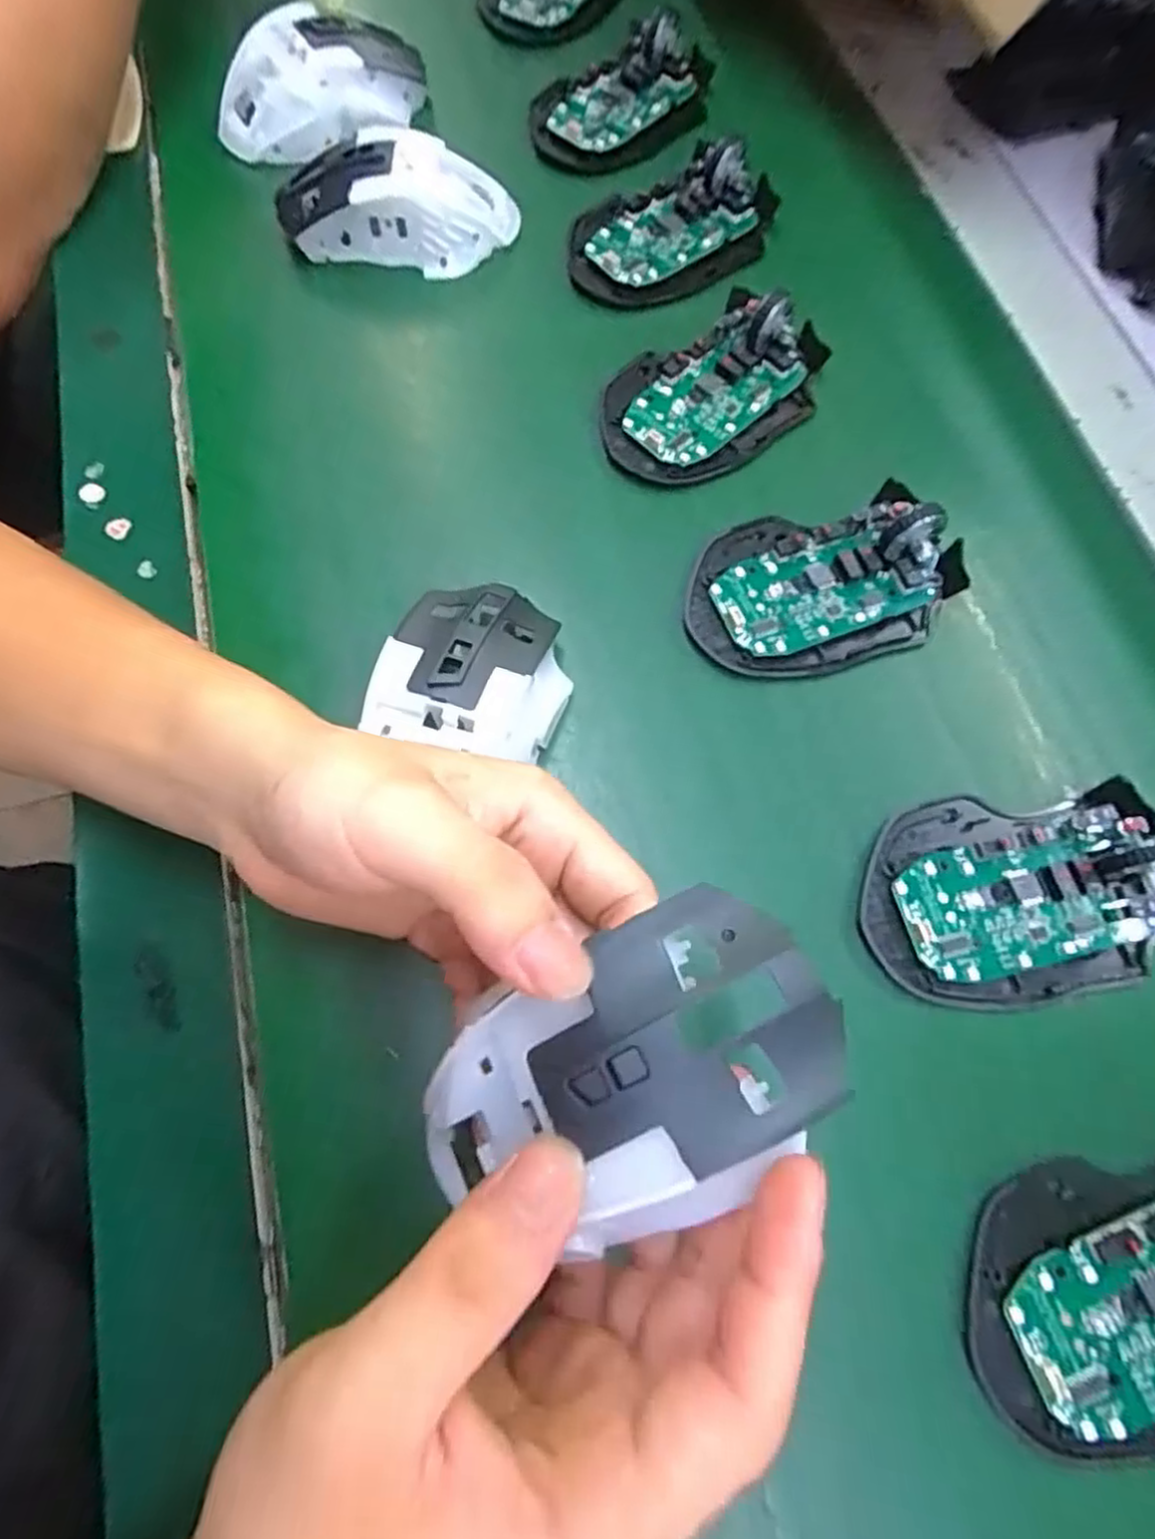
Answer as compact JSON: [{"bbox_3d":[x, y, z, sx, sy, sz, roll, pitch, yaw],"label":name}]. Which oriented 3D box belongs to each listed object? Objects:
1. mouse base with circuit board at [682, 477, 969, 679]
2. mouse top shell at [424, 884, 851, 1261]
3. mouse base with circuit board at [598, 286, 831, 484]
[{"bbox_3d":[0.100,-0.079,0.287,0.111,0.024,0.070,-11,71,-3],"label":"mouse base with circuit board"},{"bbox_3d":[0.011,0.069,0.160,0.090,0.029,0.057,-27,73,-9],"label":"mouse top shell"},{"bbox_3d":[0.062,-0.176,0.322,0.109,0.024,0.069,-33,74,-11],"label":"mouse base with circuit board"}]

